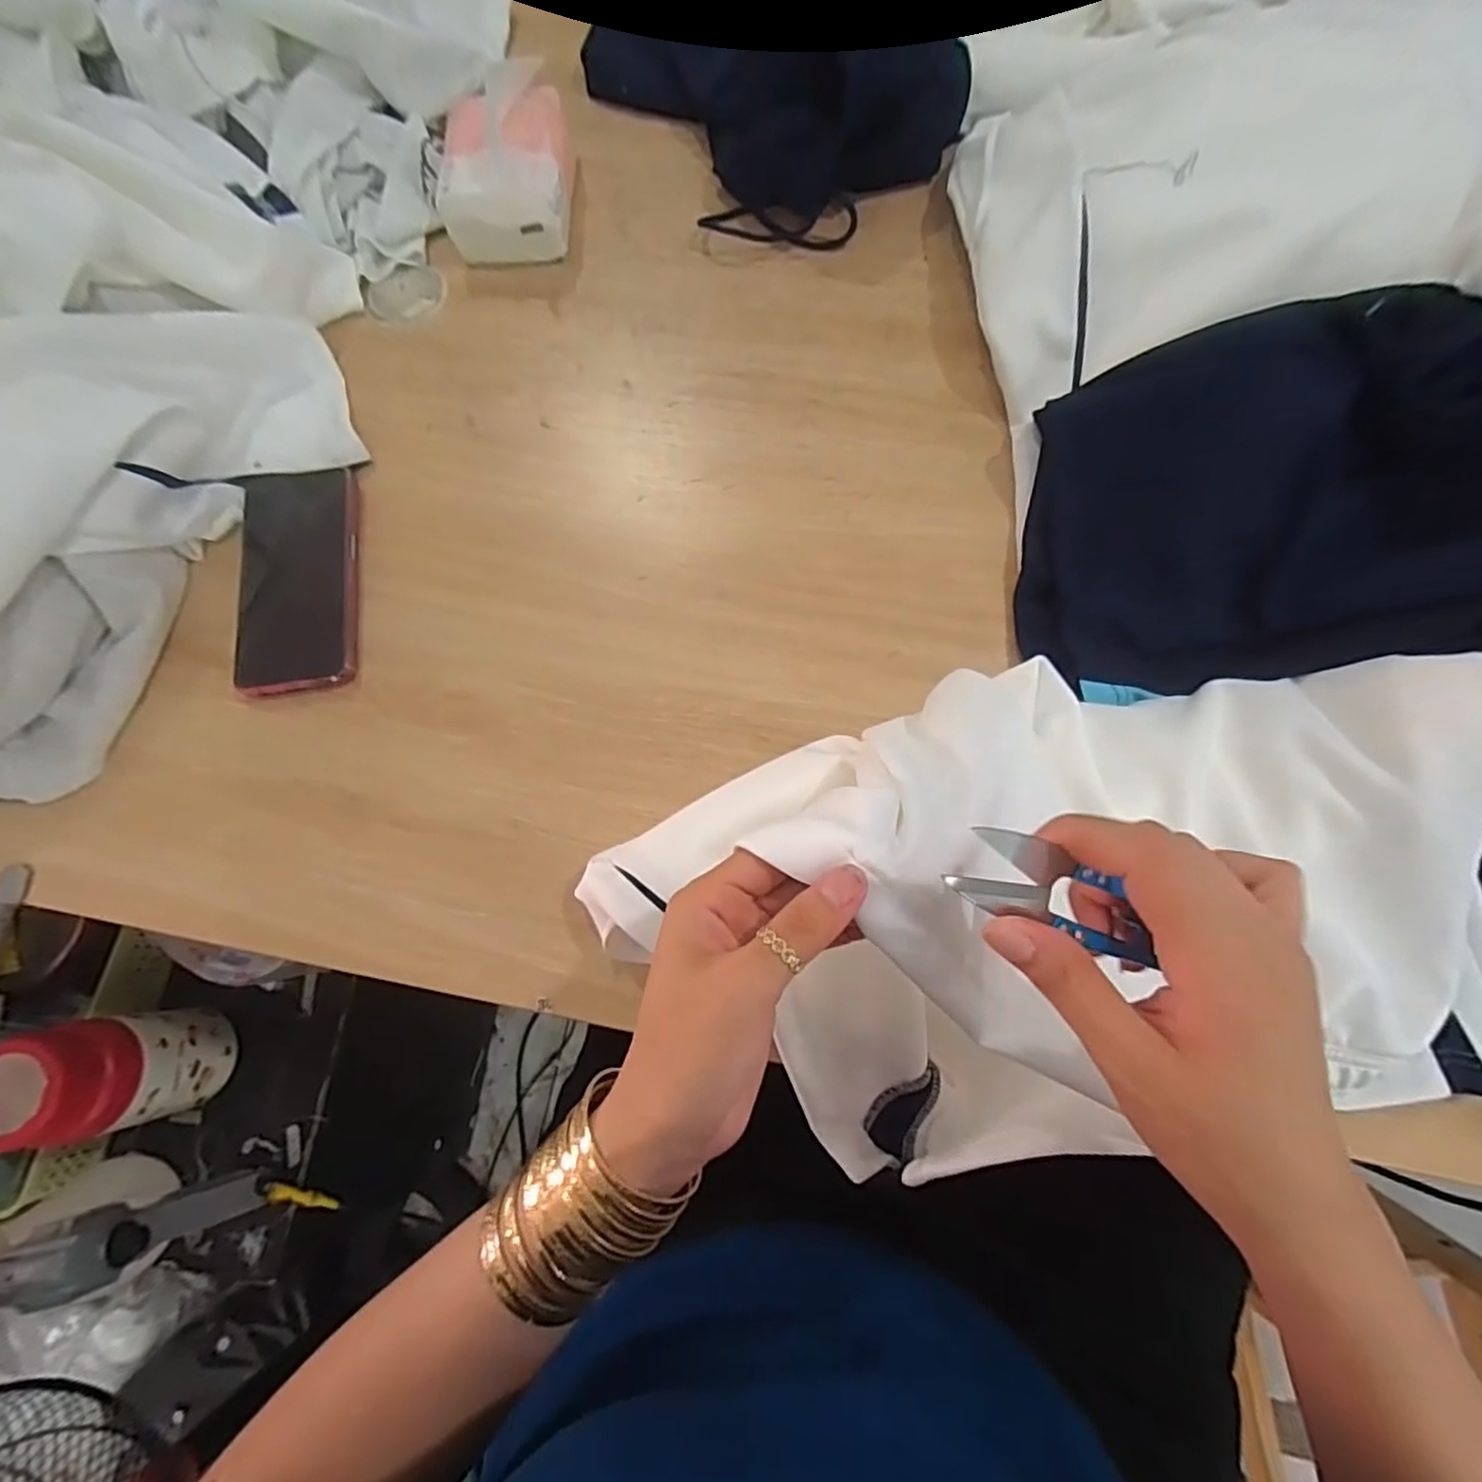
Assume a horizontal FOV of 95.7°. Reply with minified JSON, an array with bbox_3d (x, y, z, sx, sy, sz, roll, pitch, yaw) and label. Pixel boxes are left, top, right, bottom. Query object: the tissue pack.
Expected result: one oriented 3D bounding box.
[{"bbox_3d":[-0.183,-0.449,0.514,0.097,0.084,0.126,-1,74,2],"label":"tissue pack"}]

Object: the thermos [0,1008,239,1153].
[{"bbox_3d":[-0.571,0.305,0.616,0.084,0.195,0.095,-11,74,-1],"label":"thermos"}]

